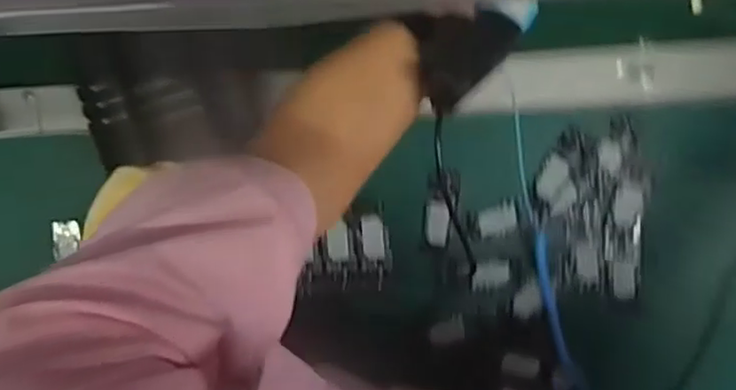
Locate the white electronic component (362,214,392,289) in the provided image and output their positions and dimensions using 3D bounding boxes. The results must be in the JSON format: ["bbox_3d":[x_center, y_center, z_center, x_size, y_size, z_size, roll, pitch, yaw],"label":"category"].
[{"bbox_3d":[0.007,0.043,0.522,0.023,0.005,0.055,0,97,3],"label":"white electronic component"}]

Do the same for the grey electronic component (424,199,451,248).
[{"bbox_3d":[0.060,0.025,0.550,0.022,0.004,0.041,5,98,3],"label":"grey electronic component"}]

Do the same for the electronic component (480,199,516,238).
[{"bbox_3d":[0.110,0.021,0.546,0.034,0.004,0.023,-27,95,6],"label":"electronic component"}]

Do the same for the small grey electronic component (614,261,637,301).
[{"bbox_3d":[0.214,0.072,0.540,0.018,0.006,0.030,0,97,3],"label":"small grey electronic component"}]

